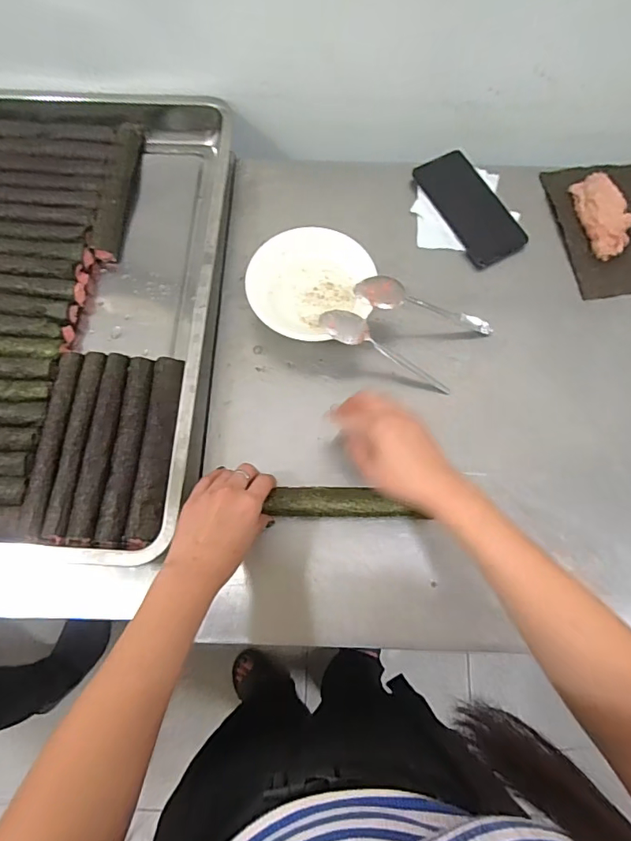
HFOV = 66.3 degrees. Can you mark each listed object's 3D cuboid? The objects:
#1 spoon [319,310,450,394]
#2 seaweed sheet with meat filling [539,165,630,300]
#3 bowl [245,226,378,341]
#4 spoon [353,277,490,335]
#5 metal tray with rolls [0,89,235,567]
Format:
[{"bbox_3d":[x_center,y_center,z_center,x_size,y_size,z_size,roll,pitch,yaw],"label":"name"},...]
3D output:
[{"bbox_3d":[0.080,-0.076,0.543,0.165,0.022,0.034,29,73,-13],"label":"spoon"},{"bbox_3d":[0.405,-0.258,0.617,0.175,0.034,0.194,-5,71,-1],"label":"seaweed sheet with meat filling"},{"bbox_3d":[-0.005,-0.160,0.576,0.144,0.042,0.138,0,71,1],"label":"bowl"},{"bbox_3d":[0.129,-0.135,0.571,0.169,0.025,0.039,13,71,-17],"label":"spoon"},{"bbox_3d":[-0.313,-0.149,0.573,0.392,0.052,0.603,2,71,1],"label":"metal tray with rolls"}]

